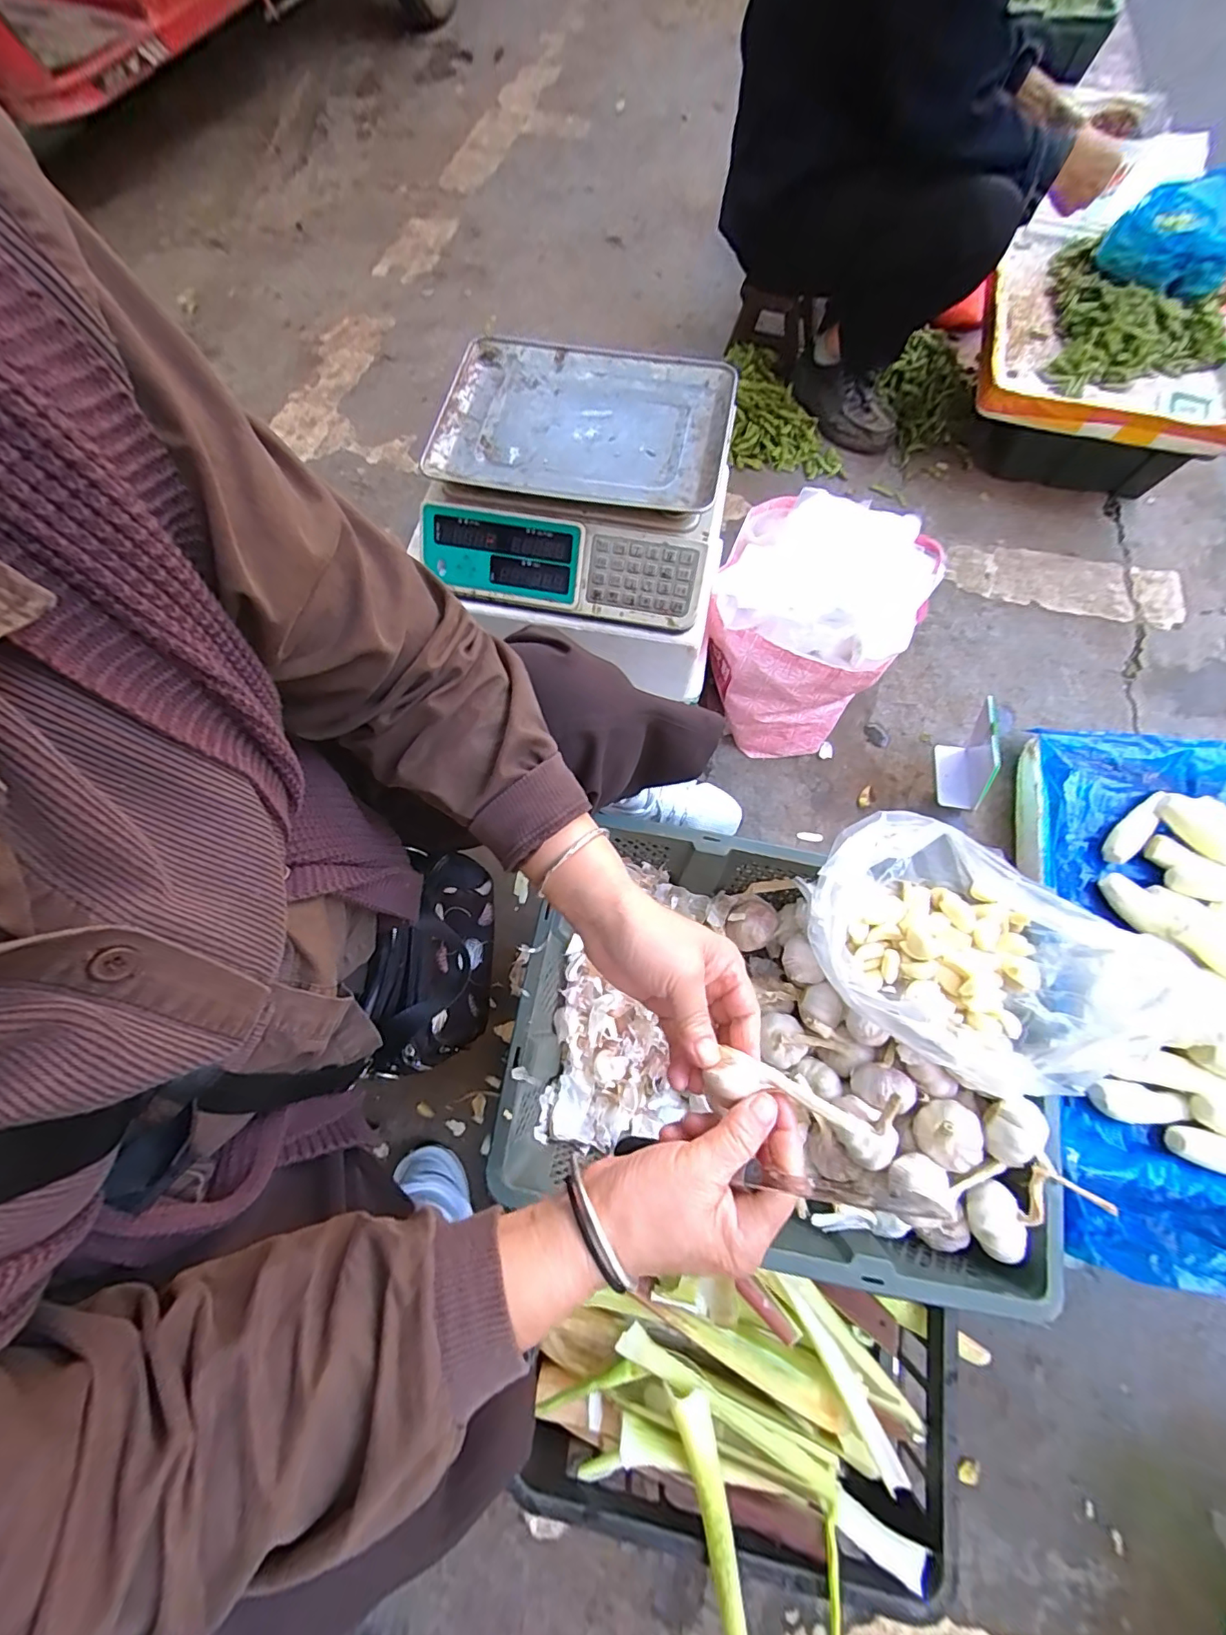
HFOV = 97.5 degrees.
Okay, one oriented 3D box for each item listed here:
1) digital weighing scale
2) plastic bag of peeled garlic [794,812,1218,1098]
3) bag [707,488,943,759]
[{"bbox_3d":[-0.039,-0.386,0.656,0.319,0.137,0.321,9,70,4],"label":"digital weighing scale"},{"bbox_3d":[0.301,0.114,0.473,0.268,0.083,0.194,34,73,13],"label":"plastic bag of peeled garlic"},{"bbox_3d":[0.278,-0.267,0.808,0.261,0.271,0.263,19,71,8],"label":"bag"}]

